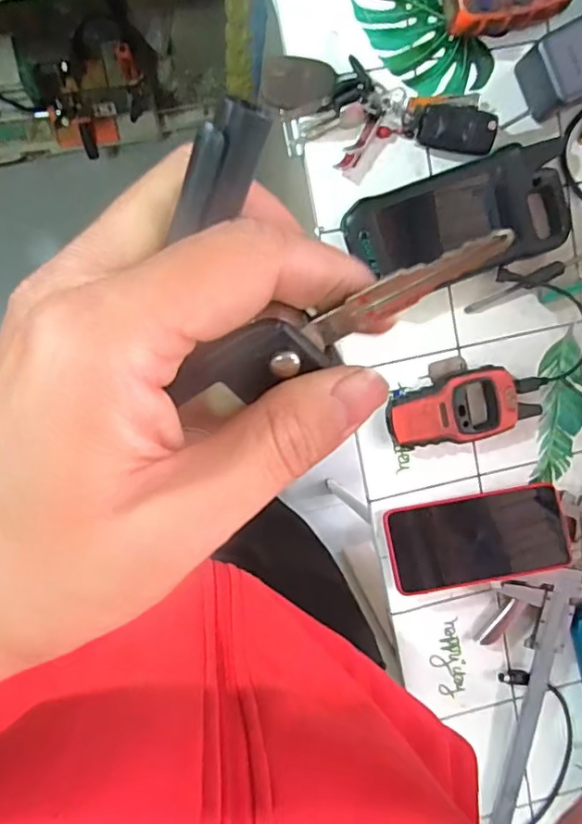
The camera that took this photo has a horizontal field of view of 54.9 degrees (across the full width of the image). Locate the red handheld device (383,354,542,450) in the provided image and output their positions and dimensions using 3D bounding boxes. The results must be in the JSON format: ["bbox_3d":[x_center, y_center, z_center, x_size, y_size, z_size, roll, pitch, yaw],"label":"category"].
[{"bbox_3d":[0.144,-0.009,0.487,0.123,0.024,0.068,-13,99,-4],"label":"red handheld device"}]

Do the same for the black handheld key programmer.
[{"bbox_3d":[0.140,-0.156,0.465,0.185,0.024,0.085,-19,100,-3],"label":"black handheld key programmer"}]

